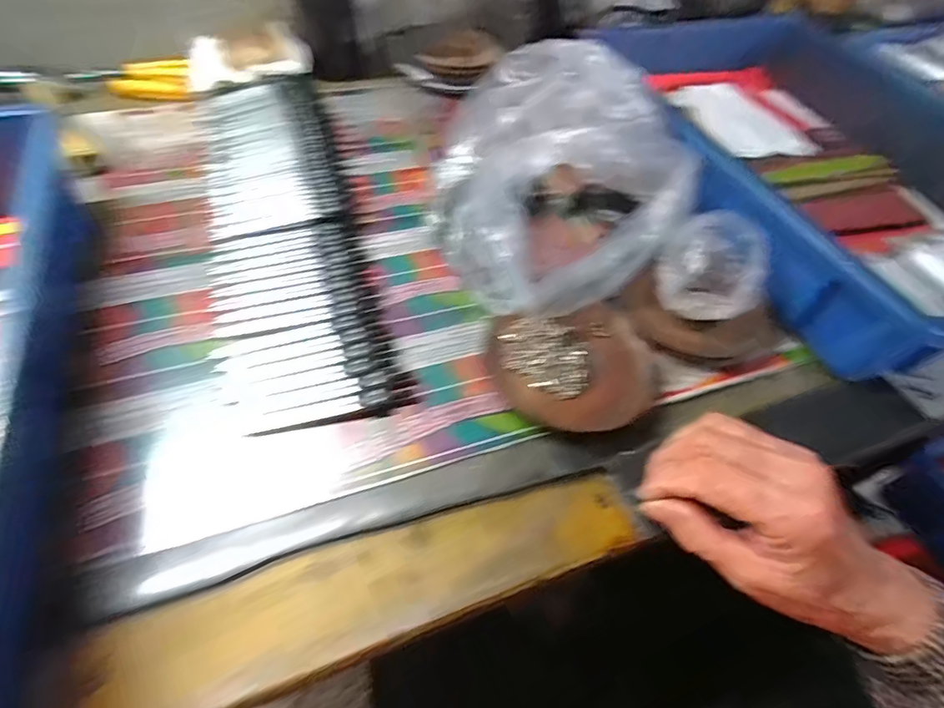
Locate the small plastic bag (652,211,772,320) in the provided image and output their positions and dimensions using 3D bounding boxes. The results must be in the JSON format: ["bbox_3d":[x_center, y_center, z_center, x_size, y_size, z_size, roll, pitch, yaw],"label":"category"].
[{"bbox_3d":[0.180,-0.063,0.368,0.074,0.053,0.076,32,58,17],"label":"small plastic bag"}]

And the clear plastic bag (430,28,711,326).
[{"bbox_3d":[0.066,-0.151,0.392,0.195,0.103,0.199,-13,57,-14],"label":"clear plastic bag"}]

